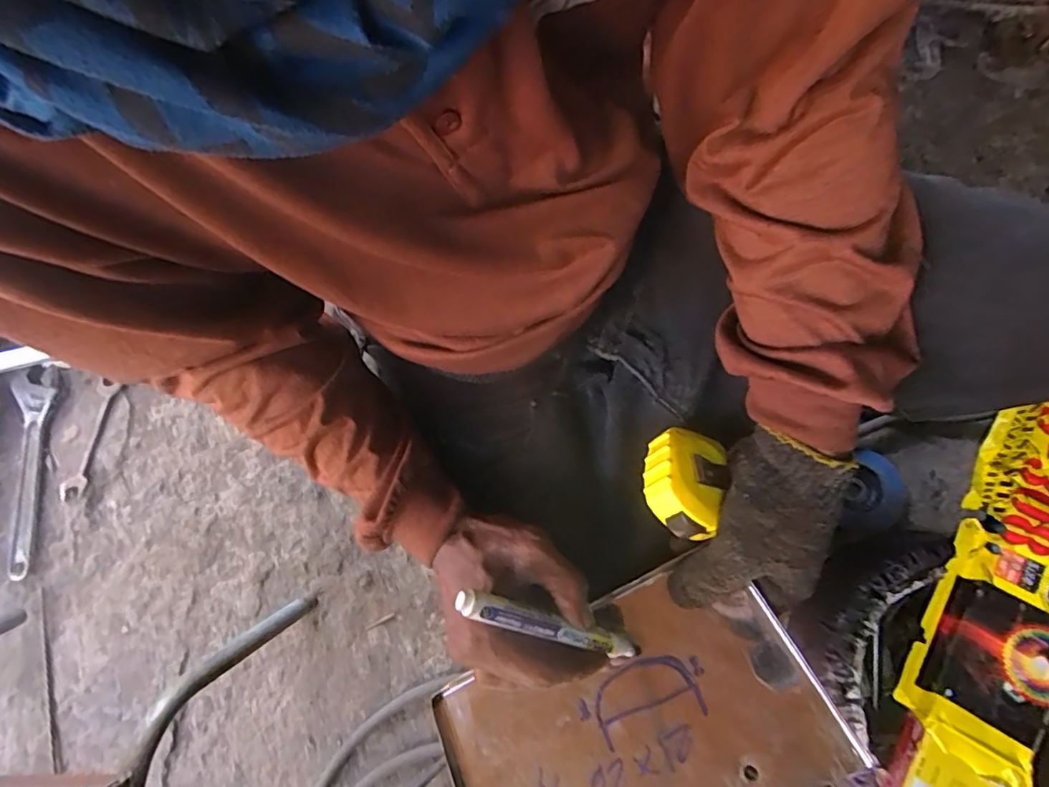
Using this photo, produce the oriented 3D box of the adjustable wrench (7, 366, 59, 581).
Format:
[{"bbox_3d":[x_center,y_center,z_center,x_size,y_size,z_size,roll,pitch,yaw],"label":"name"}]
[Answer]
[{"bbox_3d":[-0.673,0.100,0.728,0.056,0.010,0.283,-9,74,3],"label":"adjustable wrench"}]

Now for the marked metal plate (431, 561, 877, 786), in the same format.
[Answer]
[{"bbox_3d":[0.060,0.211,0.341,0.235,0.010,0.137,-33,59,8],"label":"marked metal plate"}]

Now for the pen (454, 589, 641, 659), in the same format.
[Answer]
[{"bbox_3d":[0.022,0.141,0.325,0.130,0.010,0.013,26,74,-23],"label":"pen"}]

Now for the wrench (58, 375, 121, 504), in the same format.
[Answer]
[{"bbox_3d":[-0.592,0.060,0.733,0.036,0.006,0.162,5,75,7],"label":"wrench"}]

